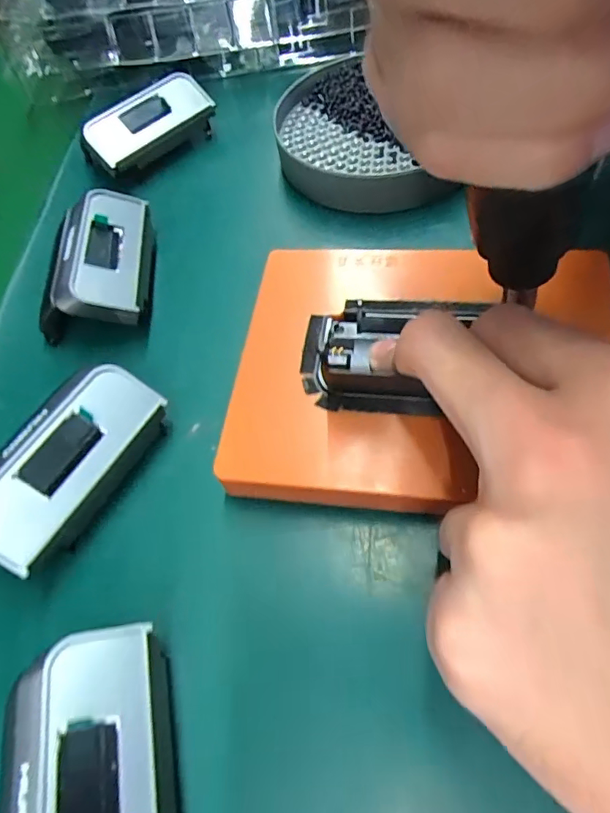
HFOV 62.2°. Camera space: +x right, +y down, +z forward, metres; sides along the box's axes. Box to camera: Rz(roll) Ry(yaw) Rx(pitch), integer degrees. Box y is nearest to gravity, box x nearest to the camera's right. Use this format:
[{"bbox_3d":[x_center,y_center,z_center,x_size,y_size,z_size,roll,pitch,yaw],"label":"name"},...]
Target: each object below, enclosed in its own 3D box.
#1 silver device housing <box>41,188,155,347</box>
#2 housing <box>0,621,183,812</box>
[{"bbox_3d":[-0.094,-0.068,0.239,0.044,0.029,0.078,-4,59,7],"label":"silver device housing"},{"bbox_3d":[-0.054,0.099,0.131,0.040,0.026,0.073,-16,58,0],"label":"housing"}]

